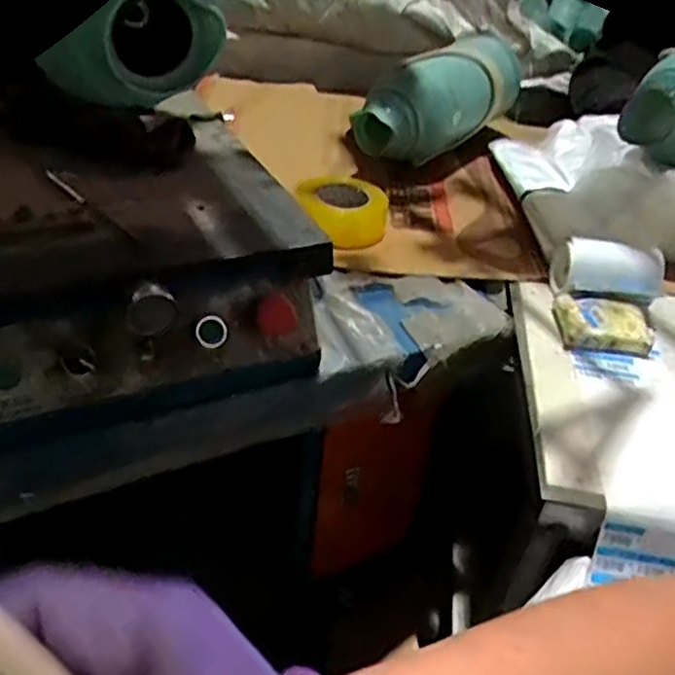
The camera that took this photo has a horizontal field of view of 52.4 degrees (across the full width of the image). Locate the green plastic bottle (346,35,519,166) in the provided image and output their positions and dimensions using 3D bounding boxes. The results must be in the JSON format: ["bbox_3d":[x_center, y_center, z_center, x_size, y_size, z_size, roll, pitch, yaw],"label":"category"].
[{"bbox_3d":[0.172,-0.394,1.159,0.126,0.183,0.357,30,43,28],"label":"green plastic bottle"}]

